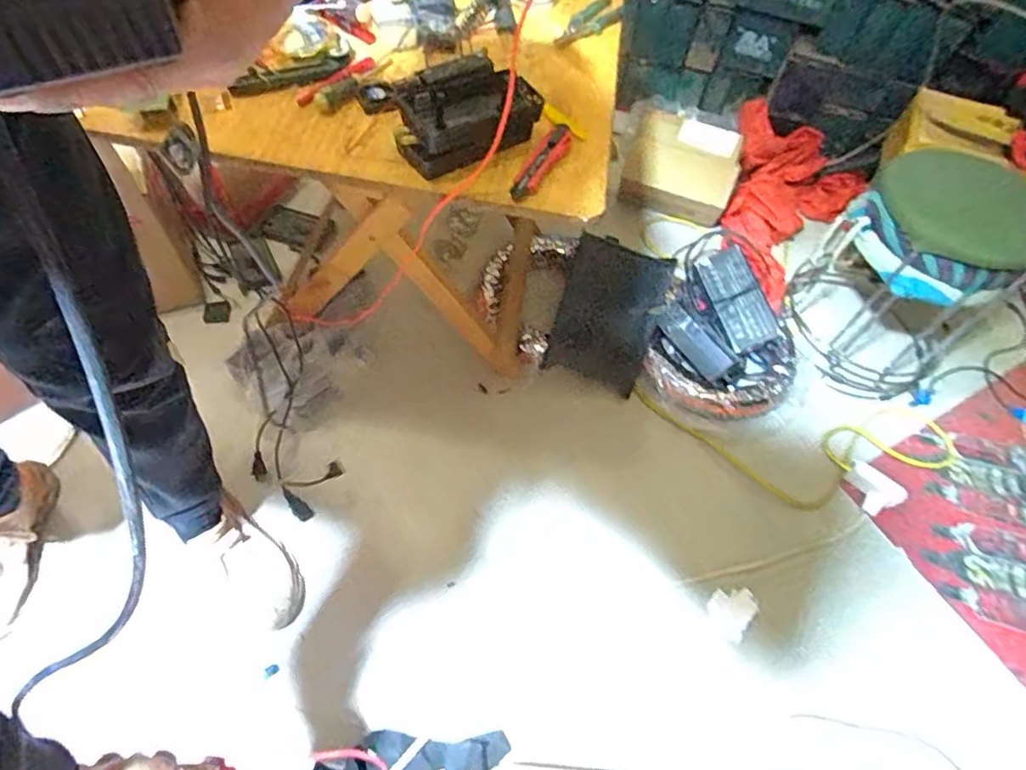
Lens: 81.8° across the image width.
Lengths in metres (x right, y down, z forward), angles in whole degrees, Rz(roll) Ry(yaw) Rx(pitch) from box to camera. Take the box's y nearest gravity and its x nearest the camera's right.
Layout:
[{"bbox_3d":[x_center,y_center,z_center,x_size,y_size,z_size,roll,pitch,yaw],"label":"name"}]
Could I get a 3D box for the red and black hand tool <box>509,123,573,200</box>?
[{"bbox_3d":[0.037,-0.286,0.758,0.029,0.014,0.147,27,59,12],"label":"red and black hand tool"}]

